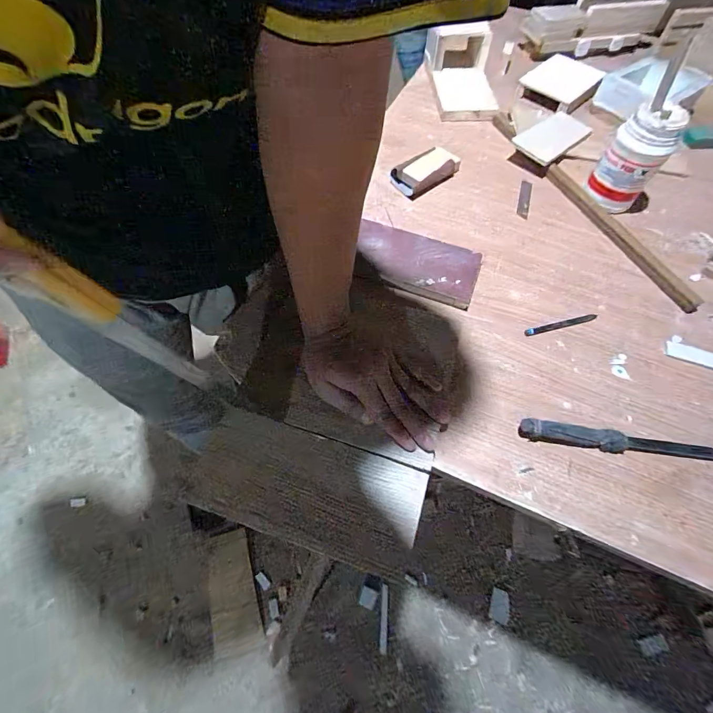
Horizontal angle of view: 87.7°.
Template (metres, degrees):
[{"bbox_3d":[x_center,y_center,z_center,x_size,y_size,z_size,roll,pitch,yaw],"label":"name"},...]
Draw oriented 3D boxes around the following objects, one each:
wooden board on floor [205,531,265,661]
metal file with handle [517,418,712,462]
[{"bbox_3d":[-0.326,0.607,0.965,0.118,0.015,0.273,-16,62,-11],"label":"wooden board on floor"},{"bbox_3d":[0.328,0.094,0.403,0.296,0.023,0.023,6,60,0],"label":"metal file with handle"}]

